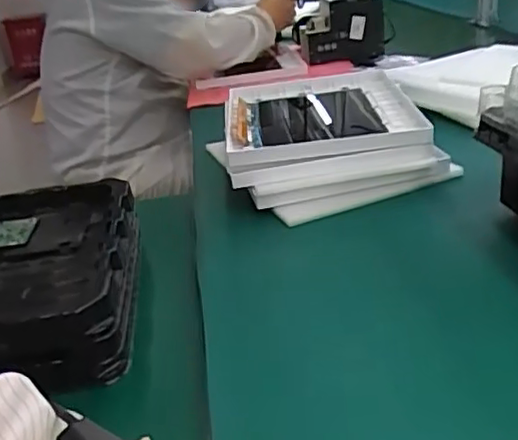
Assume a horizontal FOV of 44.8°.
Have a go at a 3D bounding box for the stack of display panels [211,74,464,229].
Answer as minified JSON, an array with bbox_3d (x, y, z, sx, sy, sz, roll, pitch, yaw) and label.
[{"bbox_3d":[0.089,-0.123,0.933,0.305,0.096,0.376,-11,26,-8],"label":"stack of display panels"}]

